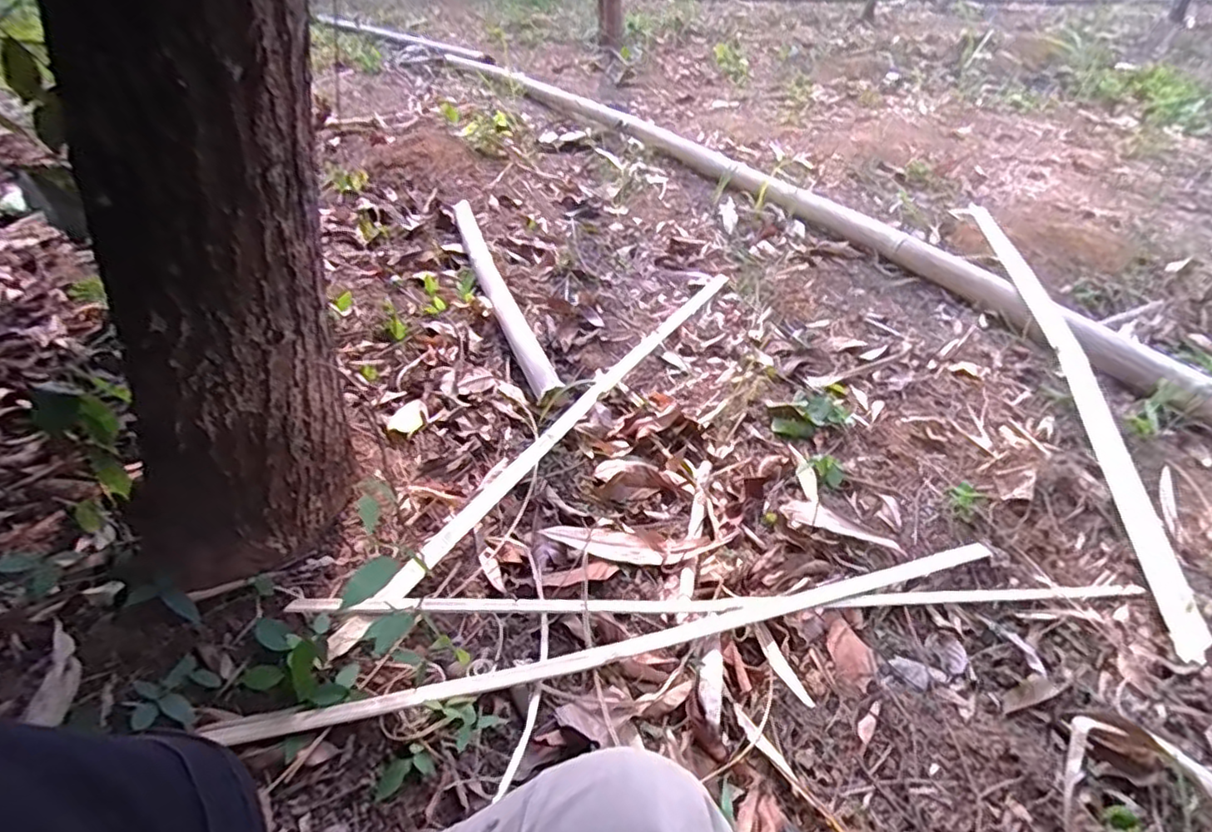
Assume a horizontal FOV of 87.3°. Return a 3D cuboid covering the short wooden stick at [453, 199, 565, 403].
[{"bbox_3d":[-0.235,-0.282,1.305,0.052,0.038,0.874,-13,41,-16],"label":"short wooden stick"}]

